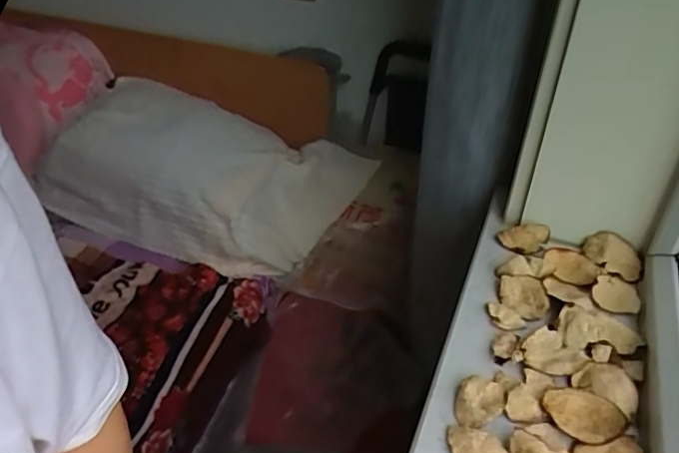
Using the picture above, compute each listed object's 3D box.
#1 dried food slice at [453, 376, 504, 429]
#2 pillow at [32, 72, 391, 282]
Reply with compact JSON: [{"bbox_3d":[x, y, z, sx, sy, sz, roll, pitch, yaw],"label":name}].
[{"bbox_3d":[0.105,0.134,0.431,0.035,0.011,0.045,13,38,19],"label":"dried food slice"},{"bbox_3d":[-0.271,-0.121,1.166,0.622,0.238,0.342,15,40,14],"label":"pillow"}]

